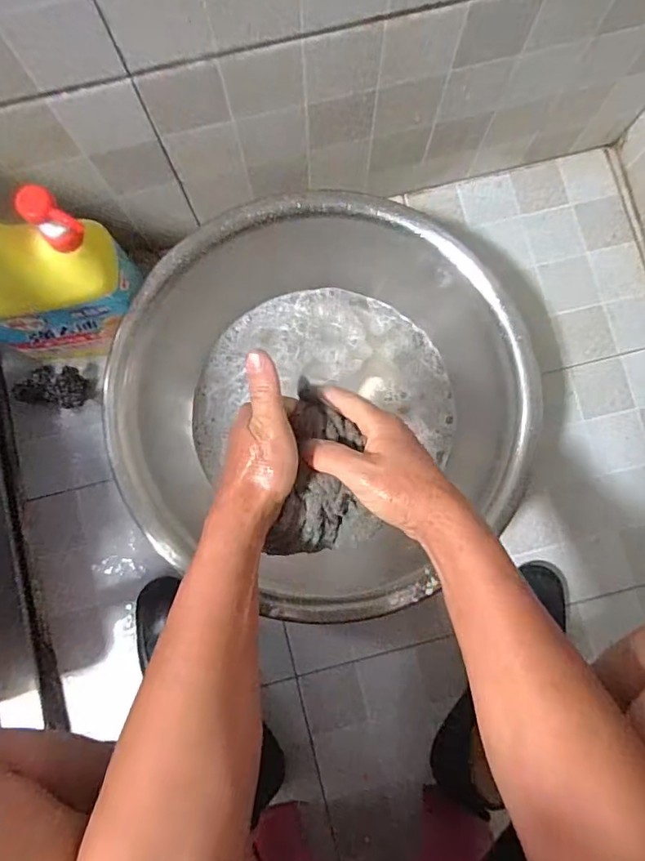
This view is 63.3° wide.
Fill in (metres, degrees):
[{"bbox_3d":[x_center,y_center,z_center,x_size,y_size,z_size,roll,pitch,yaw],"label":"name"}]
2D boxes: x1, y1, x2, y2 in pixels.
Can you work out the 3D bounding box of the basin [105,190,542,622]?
[{"bbox_3d":[-0.002,-0.029,0.637,0.450,0.157,0.442,0,83,0],"label":"basin"}]

